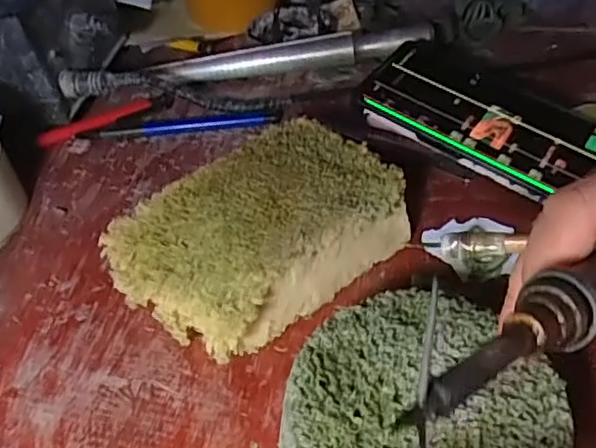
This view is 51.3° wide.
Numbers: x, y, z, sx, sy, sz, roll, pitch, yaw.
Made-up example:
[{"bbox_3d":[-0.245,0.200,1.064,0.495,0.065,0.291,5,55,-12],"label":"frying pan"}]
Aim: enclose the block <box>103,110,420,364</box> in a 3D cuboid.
[{"bbox_3d":[-0.020,0.005,0.320,0.139,0.043,0.095,-36,53,-26],"label":"block"}]

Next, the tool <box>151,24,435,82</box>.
[{"bbox_3d":[-0.004,-0.123,0.453,0.197,0.020,0.022,-6,46,1],"label":"tool"}]

